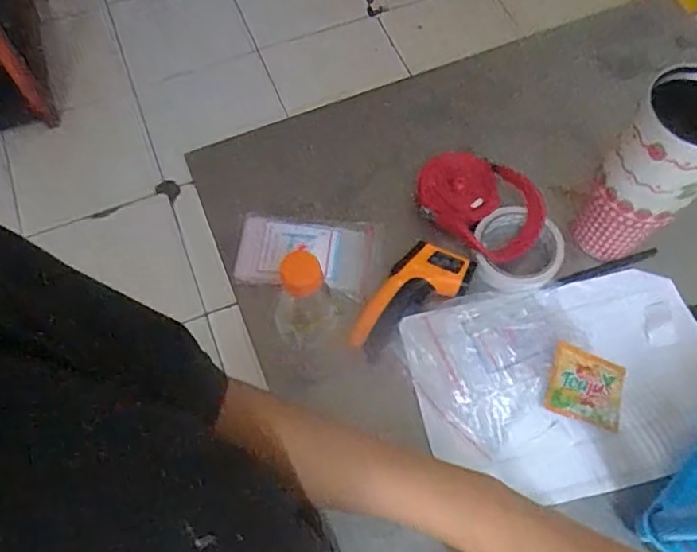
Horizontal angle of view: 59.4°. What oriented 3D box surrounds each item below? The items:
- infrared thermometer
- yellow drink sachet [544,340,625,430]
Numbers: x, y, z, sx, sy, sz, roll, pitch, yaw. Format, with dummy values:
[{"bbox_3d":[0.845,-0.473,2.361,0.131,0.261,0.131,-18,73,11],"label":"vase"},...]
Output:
[{"bbox_3d":[0.061,0.023,0.636,0.145,0.028,0.061,-41,69,-2],"label":"infrared thermometer"},{"bbox_3d":[0.233,0.107,0.600,0.070,0.014,0.070,18,67,11],"label":"yellow drink sachet"}]

